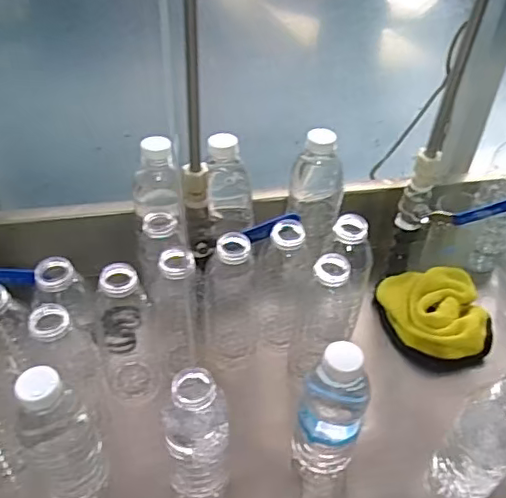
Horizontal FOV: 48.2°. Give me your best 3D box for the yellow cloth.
[{"bbox_3d":[0.220,0.083,0.687,0.125,0.049,0.120,-4,43,-7],"label":"yellow cloth"}]

